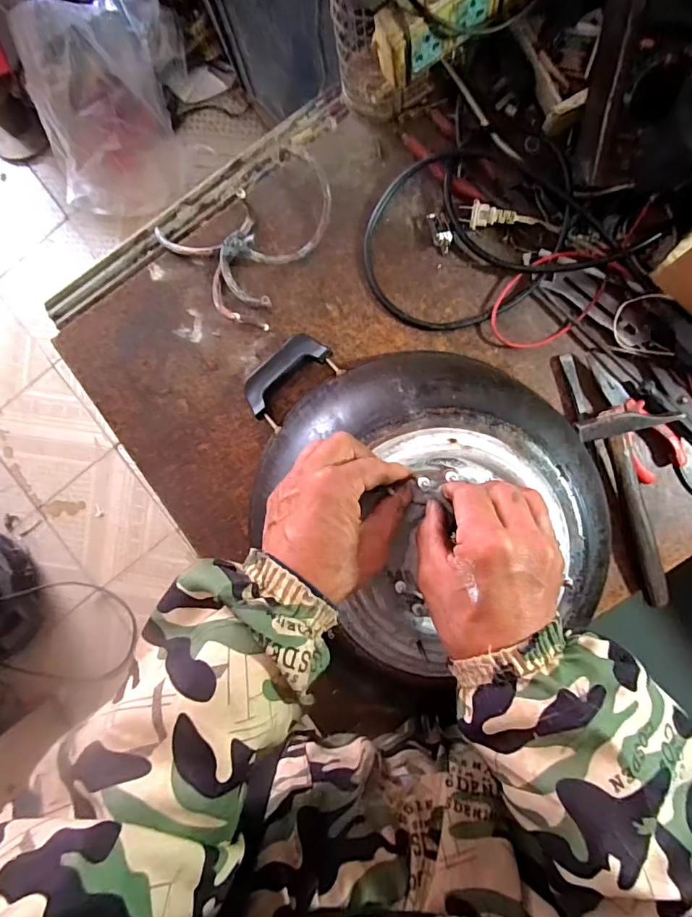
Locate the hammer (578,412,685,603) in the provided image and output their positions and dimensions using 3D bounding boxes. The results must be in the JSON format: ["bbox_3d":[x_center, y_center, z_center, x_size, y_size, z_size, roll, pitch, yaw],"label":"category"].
[{"bbox_3d":[0.307,0.046,0.471,0.087,0.036,0.200,-20,86,9],"label":"hammer"}]

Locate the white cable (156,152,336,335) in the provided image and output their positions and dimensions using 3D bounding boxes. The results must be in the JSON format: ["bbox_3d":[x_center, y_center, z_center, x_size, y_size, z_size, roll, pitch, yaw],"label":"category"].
[{"bbox_3d":[-0.108,-0.244,0.493,0.158,0.044,0.174,36,95,8],"label":"white cable"}]

